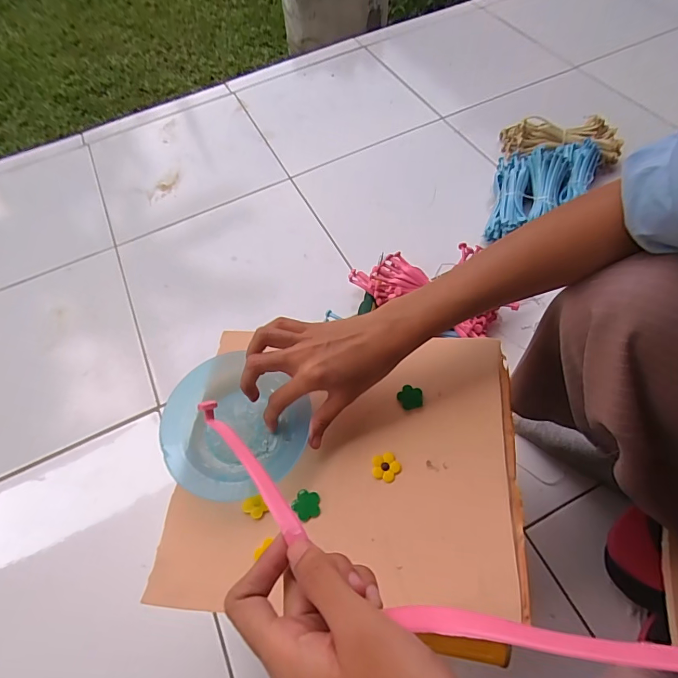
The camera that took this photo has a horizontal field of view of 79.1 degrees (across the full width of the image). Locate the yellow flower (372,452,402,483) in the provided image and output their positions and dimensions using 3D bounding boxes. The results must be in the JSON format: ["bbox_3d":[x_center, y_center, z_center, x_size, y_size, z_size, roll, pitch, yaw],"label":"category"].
[{"bbox_3d":[0.039,0.109,0.348,0.024,0.004,0.023,-2,60,3],"label":"yellow flower"}]

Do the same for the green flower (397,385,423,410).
[{"bbox_3d":[0.066,0.053,0.375,0.021,0.004,0.023,-2,60,3],"label":"green flower"}]

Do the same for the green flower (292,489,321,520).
[{"bbox_3d":[-0.026,0.136,0.338,0.022,0.004,0.024,-2,60,3],"label":"green flower"}]

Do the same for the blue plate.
[{"bbox_3d":[-0.093,0.076,0.367,0.119,0.030,0.120,-2,60,3],"label":"blue plate"}]

